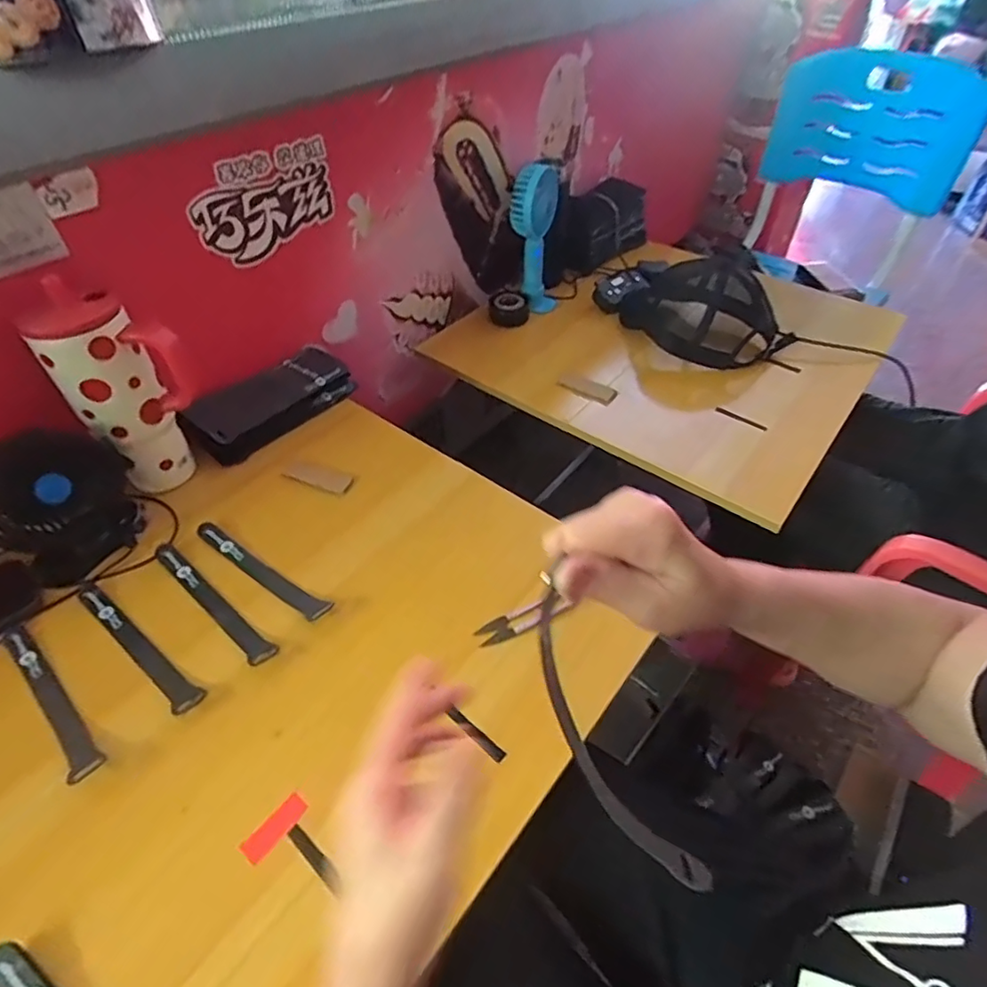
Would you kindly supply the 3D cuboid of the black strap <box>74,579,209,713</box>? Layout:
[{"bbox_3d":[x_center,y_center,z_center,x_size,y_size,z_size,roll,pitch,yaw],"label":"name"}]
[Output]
[{"bbox_3d":[-0.327,0.137,0.517,0.192,0.007,0.023,29,54,26],"label":"black strap"}]

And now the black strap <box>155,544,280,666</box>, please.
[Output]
[{"bbox_3d":[-0.273,0.103,0.548,0.191,0.005,0.023,30,54,27],"label":"black strap"}]

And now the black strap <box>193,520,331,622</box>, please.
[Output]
[{"bbox_3d":[-0.235,0.077,0.571,0.185,0.011,0.023,25,52,23],"label":"black strap"}]

